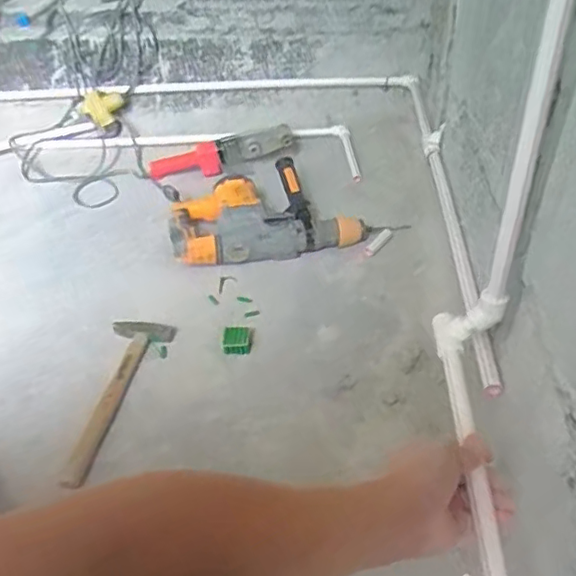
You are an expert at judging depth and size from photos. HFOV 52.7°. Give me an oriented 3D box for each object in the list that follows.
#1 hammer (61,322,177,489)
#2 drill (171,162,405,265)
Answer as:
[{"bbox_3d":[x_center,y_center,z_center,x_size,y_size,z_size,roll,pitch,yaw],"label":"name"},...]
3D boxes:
[{"bbox_3d":[-0.263,0.156,0.865,0.087,0.026,0.291,6,39,11],"label":"hammer"},{"bbox_3d":[-0.013,-0.158,1.164,0.442,0.096,0.201,-9,39,-8],"label":"drill"}]

